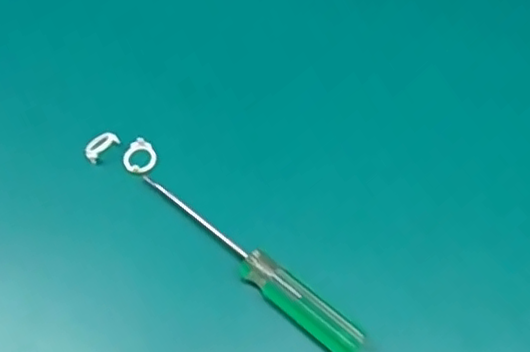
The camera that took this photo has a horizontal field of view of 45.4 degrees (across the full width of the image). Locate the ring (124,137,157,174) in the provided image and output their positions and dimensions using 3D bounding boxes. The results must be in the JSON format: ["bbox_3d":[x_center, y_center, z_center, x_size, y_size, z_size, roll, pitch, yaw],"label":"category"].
[{"bbox_3d":[-0.058,-0.009,0.291,0.014,0.005,0.016,33,64,19],"label":"ring"}]

